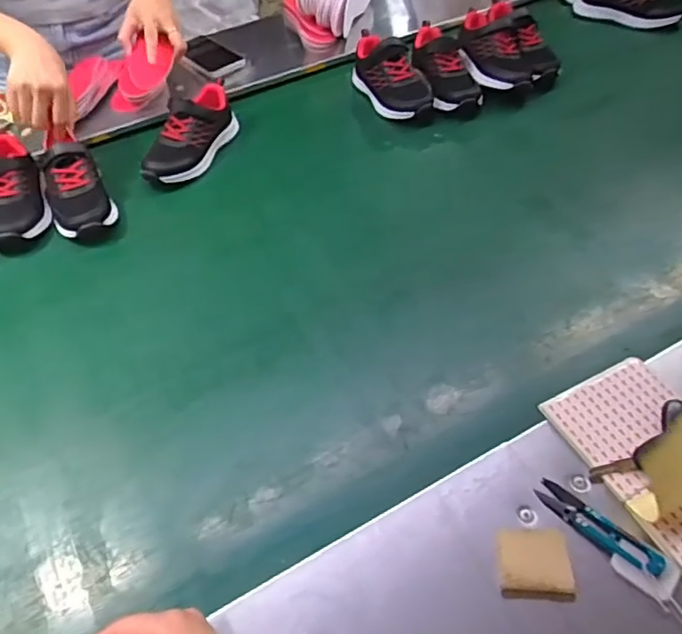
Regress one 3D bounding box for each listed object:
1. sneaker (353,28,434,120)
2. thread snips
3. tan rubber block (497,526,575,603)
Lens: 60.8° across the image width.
[{"bbox_3d":[0.081,-0.412,0.997,0.094,0.084,0.196,-21,51,-13],"label":"sneaker"},{"bbox_3d":[0.217,0.177,0.490,0.024,0.009,0.108,-38,57,-25],"label":"thread snips"},{"bbox_3d":[0.158,0.200,0.472,0.057,0.015,0.052,1,50,4],"label":"tan rubber block"}]

